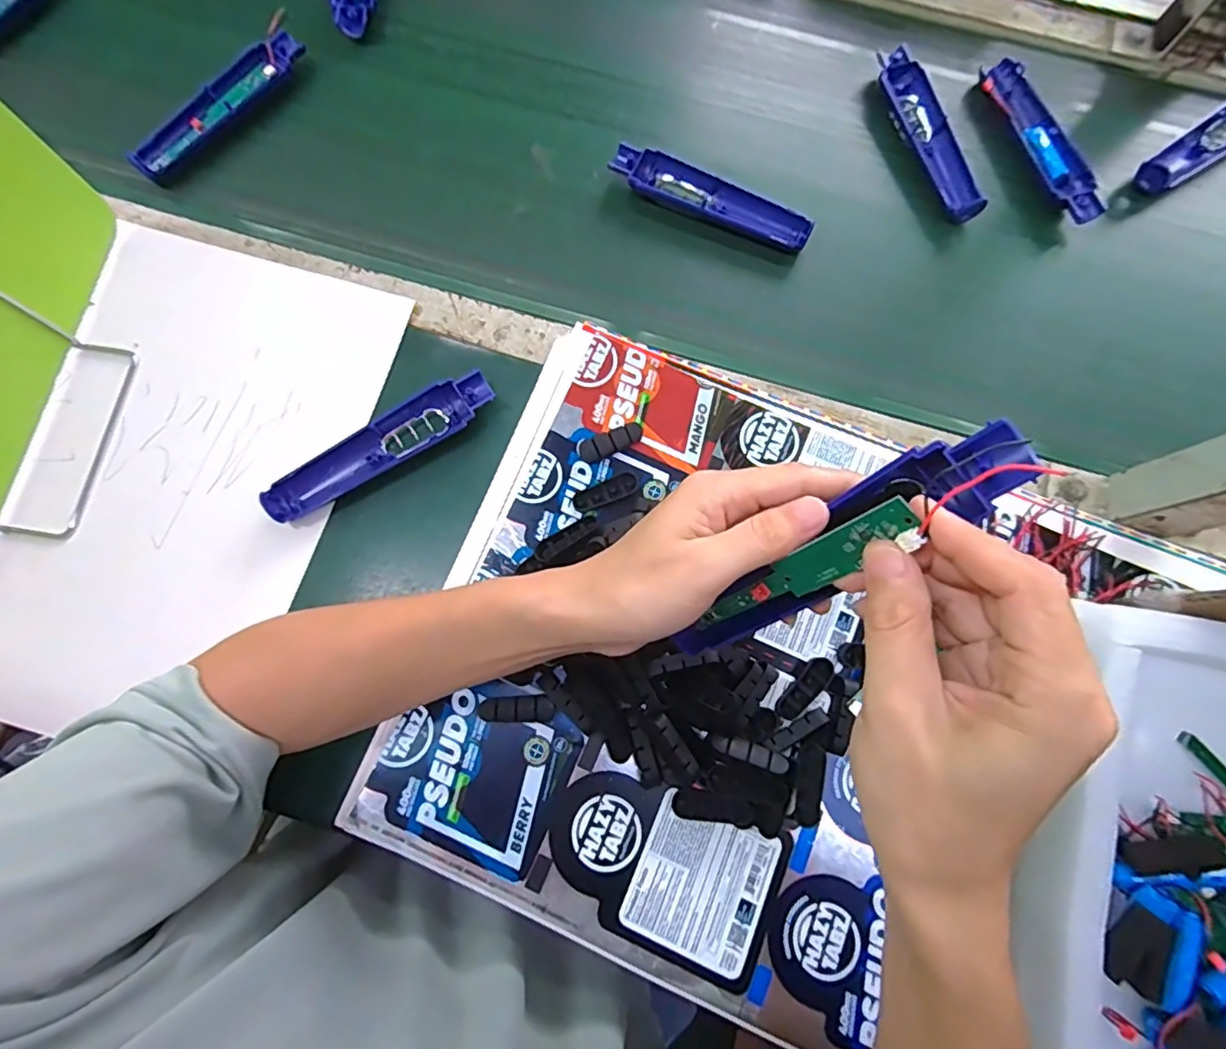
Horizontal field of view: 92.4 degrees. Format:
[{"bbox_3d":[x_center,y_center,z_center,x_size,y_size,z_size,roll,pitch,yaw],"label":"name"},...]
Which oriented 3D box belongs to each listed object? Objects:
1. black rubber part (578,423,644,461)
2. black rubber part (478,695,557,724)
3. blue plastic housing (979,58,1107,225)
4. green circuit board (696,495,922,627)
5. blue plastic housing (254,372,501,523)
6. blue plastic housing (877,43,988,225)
[{"bbox_3d":[-0.001,-0.059,0.422,0.048,0.010,0.016,-22,76,-7],"label":"black rubber part"},{"bbox_3d":[-0.061,0.119,0.378,0.047,0.008,0.016,-3,74,-2],"label":"black rubber part"},{"bbox_3d":[0.369,-0.328,0.511,0.037,0.024,0.167,-17,75,-6],"label":"blue plastic housing"},{"bbox_3d":[0.077,0.026,0.260,0.009,0.129,0.018,-20,74,-34],"label":"green circuit board"},{"bbox_3d":[-0.166,-0.058,0.421,0.171,0.019,0.037,-29,77,-9],"label":"blue plastic housing"},{"bbox_3d":[0.275,-0.333,0.504,0.037,0.025,0.167,-19,76,-7],"label":"blue plastic housing"}]

